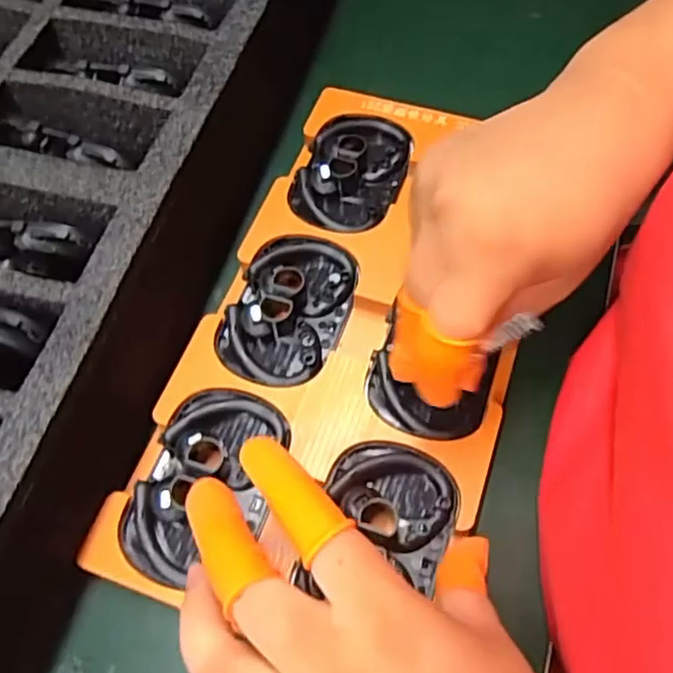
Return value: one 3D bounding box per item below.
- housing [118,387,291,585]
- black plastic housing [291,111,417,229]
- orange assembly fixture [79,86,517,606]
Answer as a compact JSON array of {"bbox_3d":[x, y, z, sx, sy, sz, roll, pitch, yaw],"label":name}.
[{"bbox_3d":[-0.059,0.065,0.284,0.058,0.019,0.088,16,63,10],"label":"housing"},{"bbox_3d":[0.009,-0.097,0.370,0.059,0.022,0.087,16,64,12],"label":"black plastic housing"},{"bbox_3d":[0.013,-0.009,0.321,0.151,0.020,0.298,17,64,11],"label":"orange assembly fixture"}]

